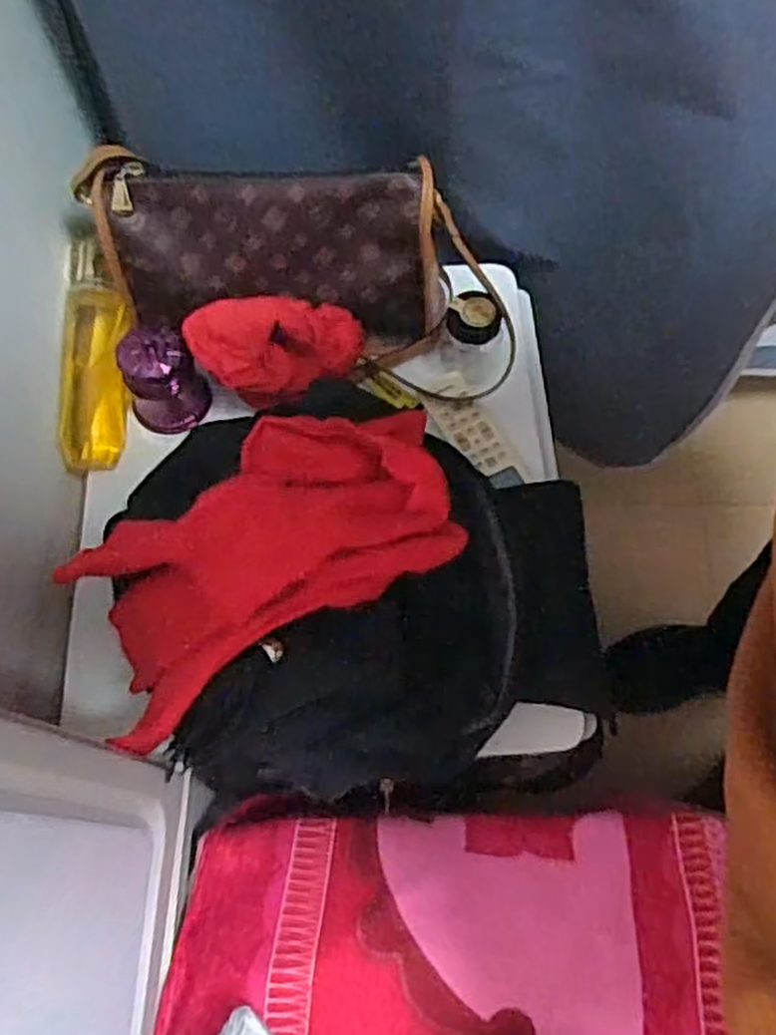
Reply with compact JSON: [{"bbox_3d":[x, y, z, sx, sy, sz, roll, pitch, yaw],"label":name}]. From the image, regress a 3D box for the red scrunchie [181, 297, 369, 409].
[{"bbox_3d":[-0.089,-0.142,0.652,0.139,0.067,0.071,-18,67,-7],"label":"red scrunchie"}]

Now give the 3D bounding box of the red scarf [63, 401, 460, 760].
[{"bbox_3d":[-0.074,0.018,0.497,0.243,0.097,0.118,-30,69,-12],"label":"red scarf"}]

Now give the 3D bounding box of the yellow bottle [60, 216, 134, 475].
[{"bbox_3d":[-0.250,-0.141,0.673,0.068,0.048,0.201,-2,86,0],"label":"yellow bottle"}]

